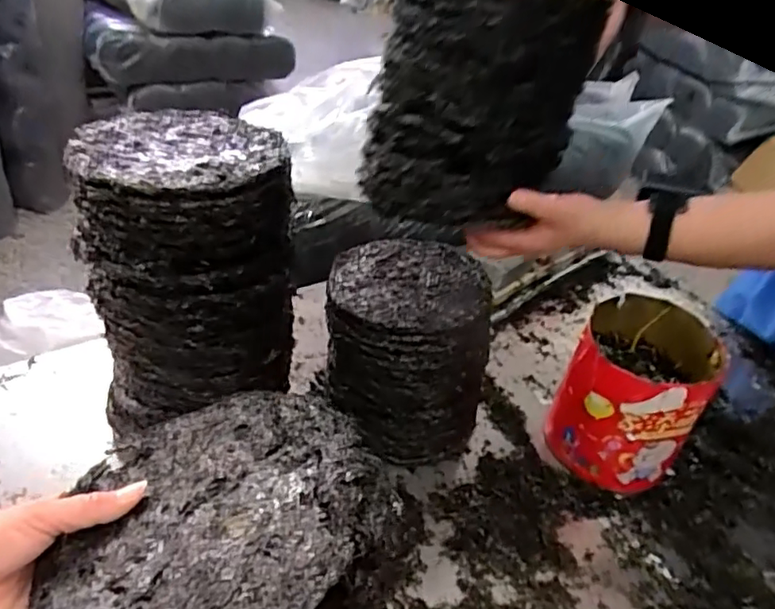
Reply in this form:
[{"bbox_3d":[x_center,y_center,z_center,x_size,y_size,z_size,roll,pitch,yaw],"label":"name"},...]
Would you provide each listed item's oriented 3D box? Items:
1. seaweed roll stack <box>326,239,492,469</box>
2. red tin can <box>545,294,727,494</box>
[{"bbox_3d":[0.020,0.055,0.764,0.191,0.186,0.219,0,38,-10],"label":"seaweed roll stack"},{"bbox_3d":[0.302,0.111,0.746,0.153,0.180,0.178,26,41,23],"label":"red tin can"}]

